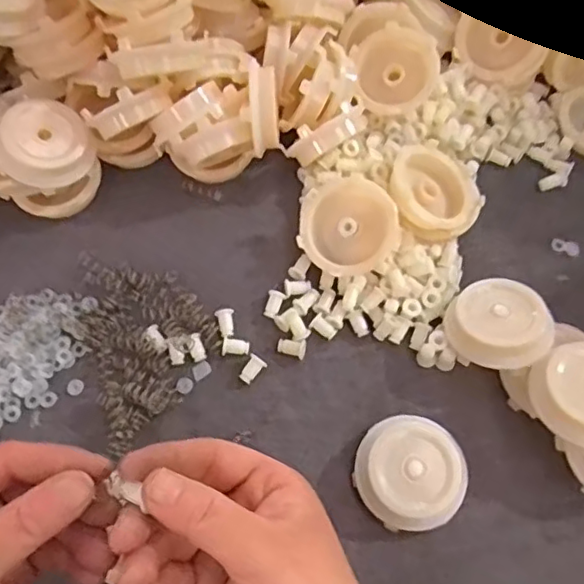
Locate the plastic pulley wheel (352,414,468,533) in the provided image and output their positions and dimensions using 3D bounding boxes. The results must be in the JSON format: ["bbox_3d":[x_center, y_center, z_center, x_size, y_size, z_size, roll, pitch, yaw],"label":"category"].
[{"bbox_3d":[0.063,0.096,0.320,0.056,0.023,0.055,0,66,1],"label":"plastic pulley wheel"}]

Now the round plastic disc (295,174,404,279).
[{"bbox_3d":[0.035,-0.039,0.367,0.059,0.021,0.059,27,102,10],"label":"round plastic disc"}]

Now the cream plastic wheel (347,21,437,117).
[{"bbox_3d":[0.067,-0.144,0.390,0.053,0.018,0.055,3,106,12],"label":"cream plastic wheel"}]

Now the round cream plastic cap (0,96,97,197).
[{"bbox_3d":[-0.152,-0.090,0.368,0.056,0.011,0.053,0,91,-15],"label":"round cream plastic cap"}]

